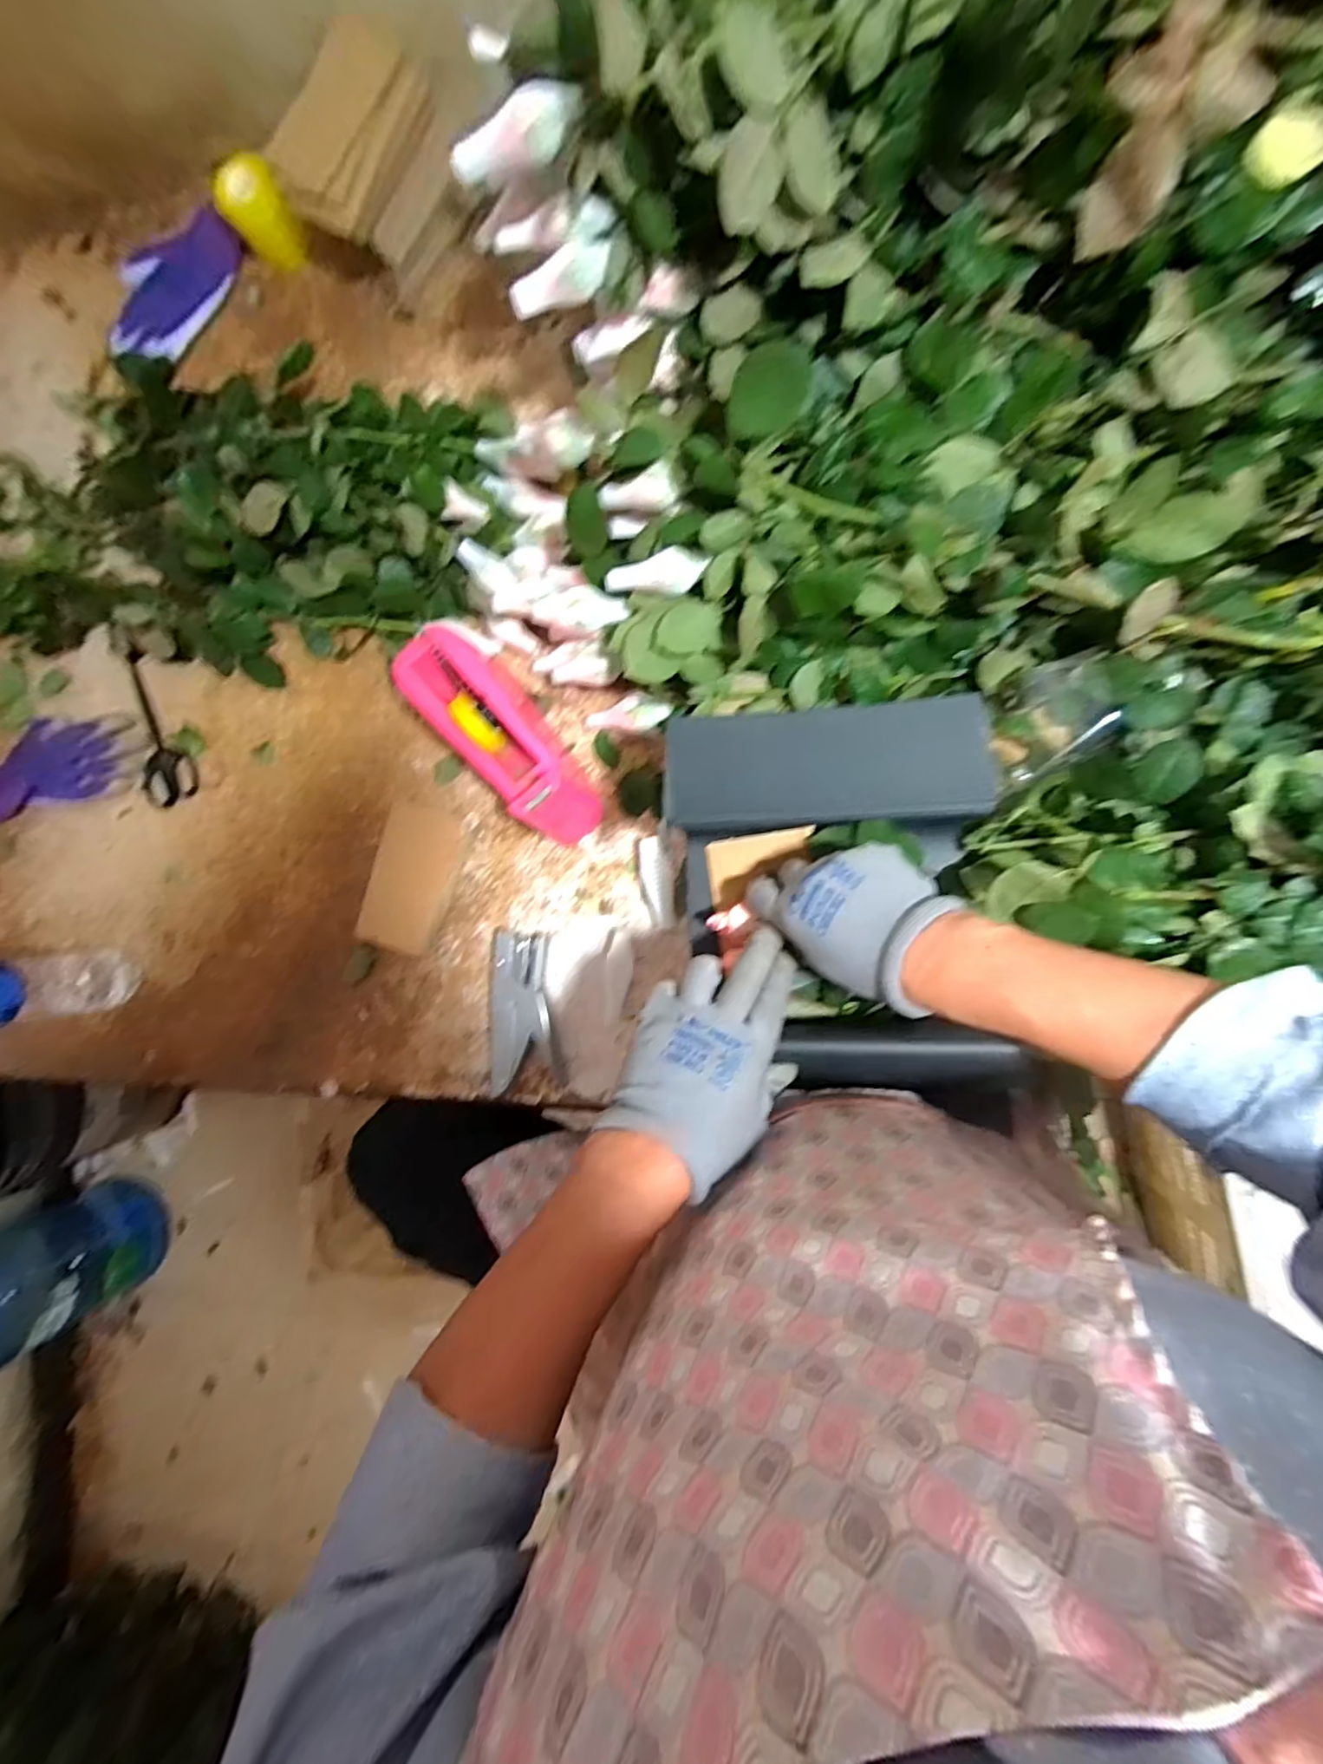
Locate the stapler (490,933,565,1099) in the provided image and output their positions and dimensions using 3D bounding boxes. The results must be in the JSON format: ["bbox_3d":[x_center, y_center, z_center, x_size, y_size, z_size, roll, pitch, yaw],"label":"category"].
[{"bbox_3d":[-0.134,0.121,0.595,0.064,0.028,0.145,-9,87,8],"label":"stapler"}]

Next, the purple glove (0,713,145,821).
[{"bbox_3d":[-0.680,-0.126,0.683,0.233,0.043,0.098,-11,87,8],"label":"purple glove"}]

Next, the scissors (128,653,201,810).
[{"bbox_3d":[-0.534,-0.166,0.670,0.050,0.016,0.169,-13,86,7],"label":"scissors"}]

